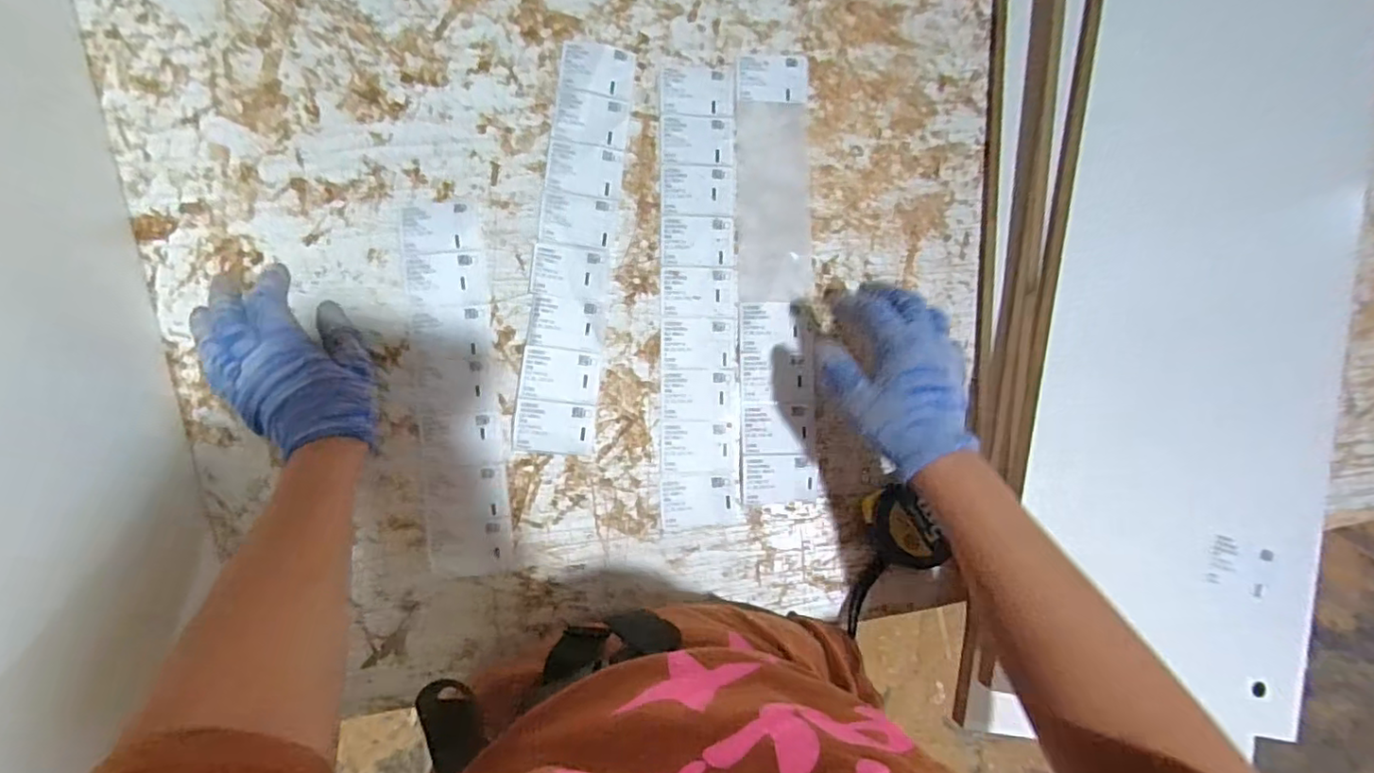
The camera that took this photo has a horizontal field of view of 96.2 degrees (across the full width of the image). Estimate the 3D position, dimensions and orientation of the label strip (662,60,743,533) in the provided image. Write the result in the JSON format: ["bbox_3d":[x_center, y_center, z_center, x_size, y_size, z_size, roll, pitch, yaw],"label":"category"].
[{"bbox_3d":[0.010,-0.072,0.488,0.060,0.004,0.360,0,88,-6],"label":"label strip"}]

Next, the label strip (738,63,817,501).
[{"bbox_3d":[0.073,-0.090,0.505,0.061,0.006,0.364,0,86,-7],"label":"label strip"}]

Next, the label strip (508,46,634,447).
[{"bbox_3d":[-0.085,-0.109,0.477,0.059,0.004,0.317,7,86,-9],"label":"label strip"}]

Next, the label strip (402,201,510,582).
[{"bbox_3d":[-0.172,0.002,0.461,0.056,0.005,0.271,-5,88,-10],"label":"label strip"}]

